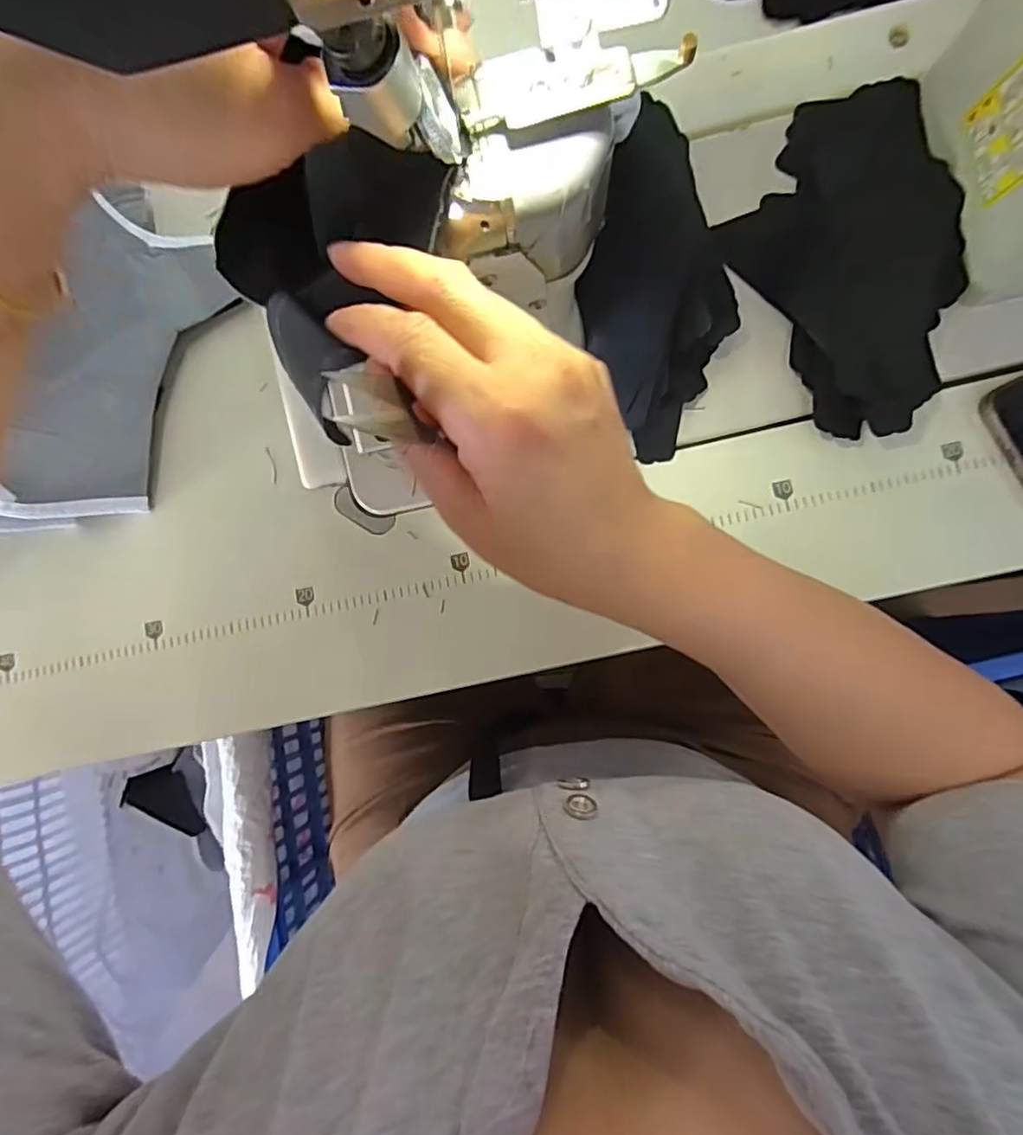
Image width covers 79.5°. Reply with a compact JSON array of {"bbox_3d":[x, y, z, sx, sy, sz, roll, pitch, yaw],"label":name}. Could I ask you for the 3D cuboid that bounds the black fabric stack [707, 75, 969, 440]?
[{"bbox_3d":[0.194,-0.175,0.354,0.113,0.034,0.191,-15,82,3],"label":"black fabric stack"}]

